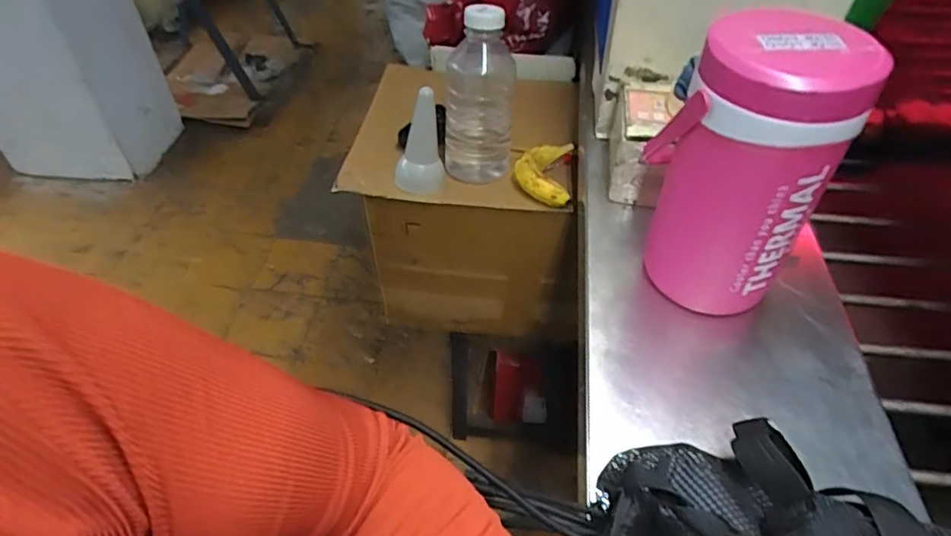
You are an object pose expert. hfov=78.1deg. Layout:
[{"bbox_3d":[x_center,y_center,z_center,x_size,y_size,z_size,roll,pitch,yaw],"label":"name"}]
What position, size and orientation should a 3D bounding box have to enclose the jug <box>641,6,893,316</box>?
[{"bbox_3d":[0.213,-0.070,0.478,0.115,0.237,0.093,1,47,0],"label":"jug"}]

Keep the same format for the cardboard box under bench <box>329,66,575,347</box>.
[{"bbox_3d":[-0.015,-0.111,0.961,0.329,0.340,0.329,2,47,1],"label":"cardboard box under bench"}]

